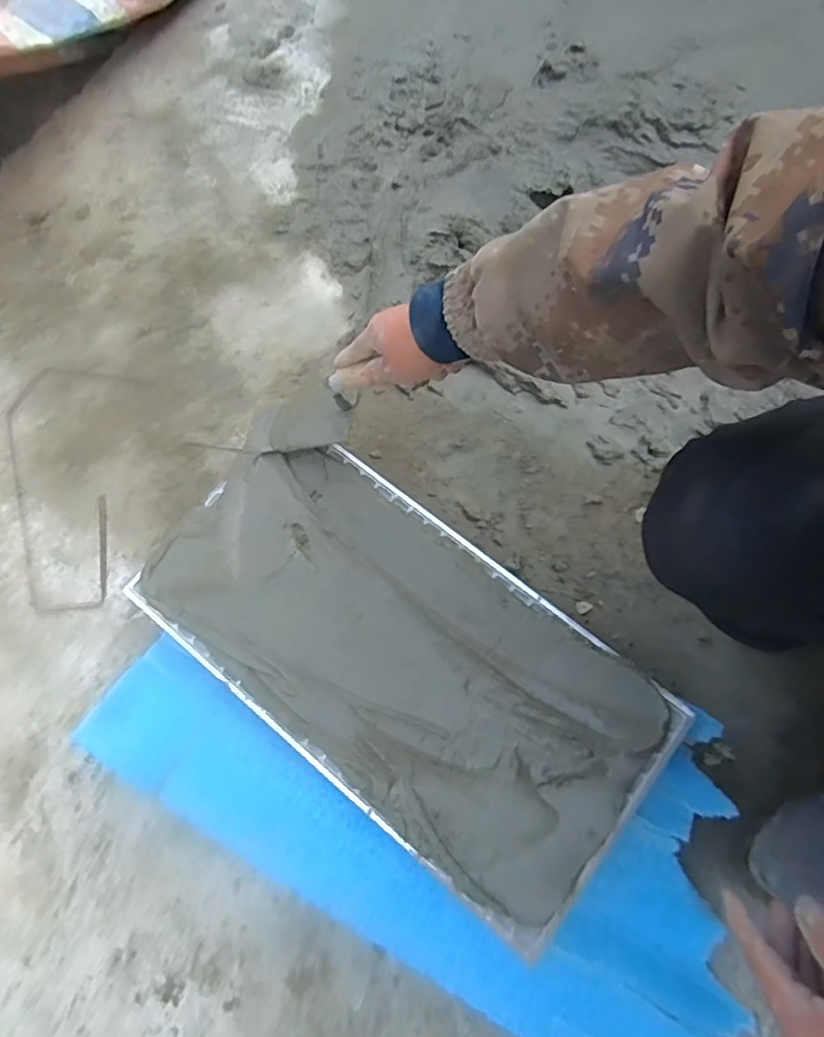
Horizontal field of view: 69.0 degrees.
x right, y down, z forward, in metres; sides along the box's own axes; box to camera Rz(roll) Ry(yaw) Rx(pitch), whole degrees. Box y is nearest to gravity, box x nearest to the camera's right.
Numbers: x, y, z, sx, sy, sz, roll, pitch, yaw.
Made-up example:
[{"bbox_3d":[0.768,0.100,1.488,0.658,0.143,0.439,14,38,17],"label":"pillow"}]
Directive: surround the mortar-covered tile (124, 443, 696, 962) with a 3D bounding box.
[{"bbox_3d":[-0.017,0.150,0.673,0.577,0.028,0.292,37,79,9],"label":"mortar-covered tile"}]

